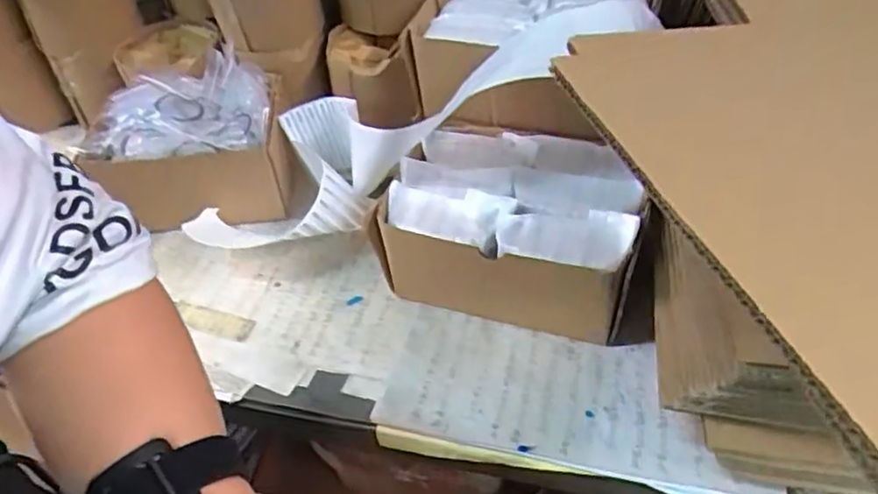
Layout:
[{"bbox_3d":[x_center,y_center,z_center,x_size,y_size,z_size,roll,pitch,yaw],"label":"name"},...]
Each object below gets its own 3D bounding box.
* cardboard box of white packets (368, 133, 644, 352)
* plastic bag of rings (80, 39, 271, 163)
[{"bbox_3d":[0.064,-0.020,0.567,0.212,0.087,0.163,12,49,16],"label":"cardboard box of white packets"},{"bbox_3d":[-0.264,-0.140,0.642,0.179,0.068,0.129,-12,47,-6],"label":"plastic bag of rings"}]

